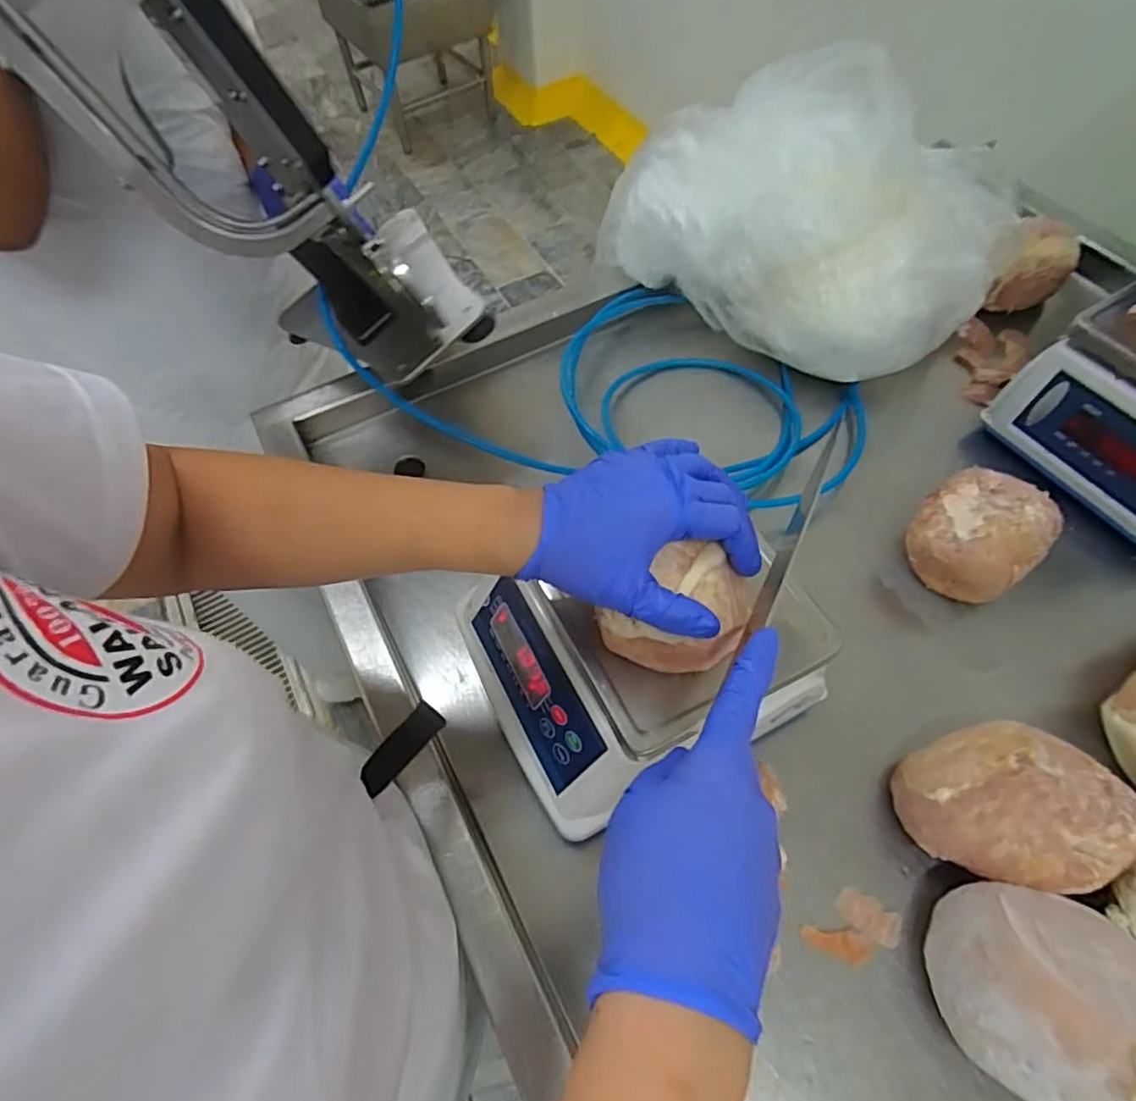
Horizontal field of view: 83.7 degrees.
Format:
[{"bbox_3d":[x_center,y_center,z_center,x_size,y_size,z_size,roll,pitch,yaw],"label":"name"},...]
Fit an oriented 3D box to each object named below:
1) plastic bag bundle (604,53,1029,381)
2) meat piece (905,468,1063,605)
[{"bbox_3d":[0.251,-0.363,0.697,0.412,0.202,0.219,24,63,16],"label":"plastic bag bundle"},{"bbox_3d":[0.382,-0.008,0.601,0.095,0.109,0.099,-1,59,2],"label":"meat piece"}]

